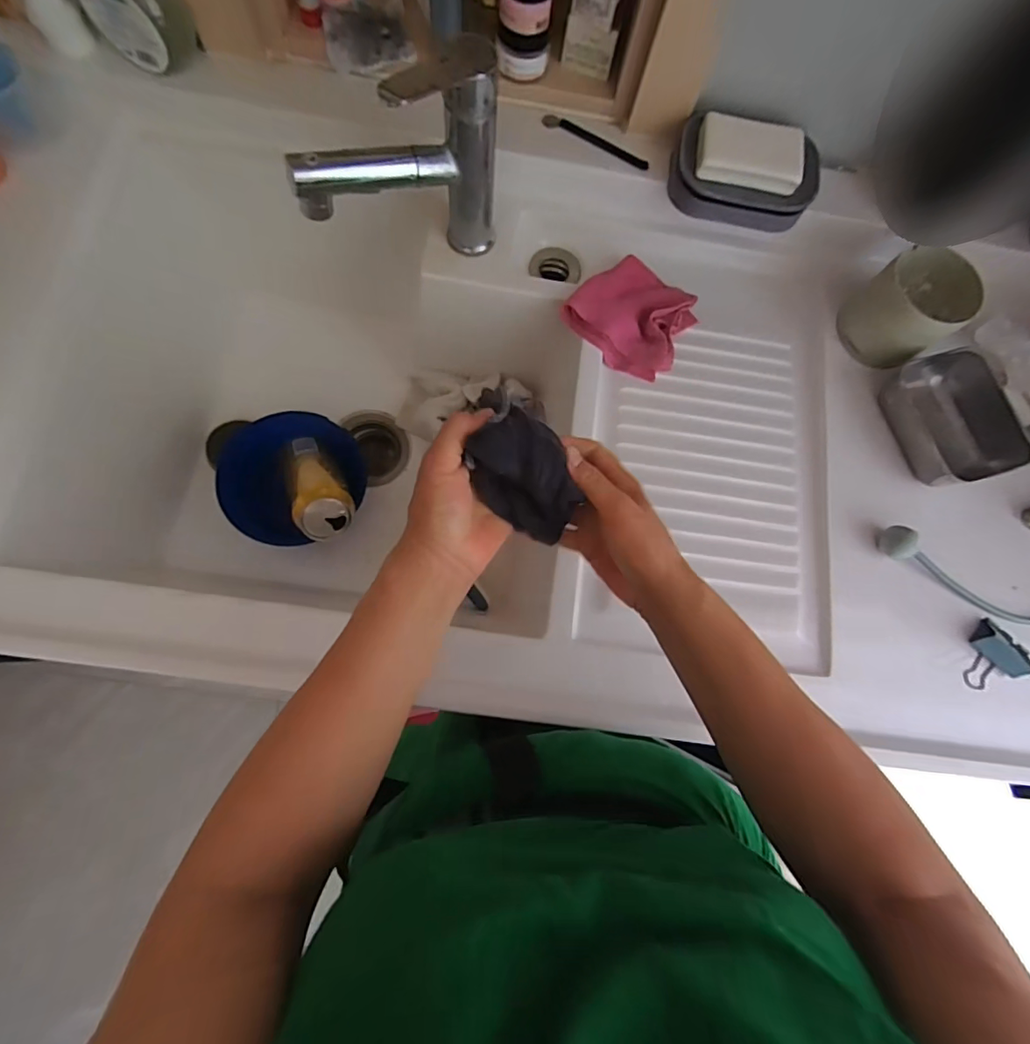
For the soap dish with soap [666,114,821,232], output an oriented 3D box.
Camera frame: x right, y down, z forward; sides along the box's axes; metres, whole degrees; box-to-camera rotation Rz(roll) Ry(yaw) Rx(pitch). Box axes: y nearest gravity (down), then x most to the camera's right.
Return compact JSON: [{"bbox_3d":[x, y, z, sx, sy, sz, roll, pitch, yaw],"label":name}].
[{"bbox_3d":[0.236,-0.361,0.520,0.148,0.047,0.085,13,77,-3],"label":"soap dish with soap"}]

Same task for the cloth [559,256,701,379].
[{"bbox_3d":[0.134,-0.225,0.550,0.122,0.034,0.126,44,77,5],"label":"cloth"}]

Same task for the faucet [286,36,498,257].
[{"bbox_3d":[-0.097,-0.300,0.446,0.182,0.189,0.050,-26,81,-10],"label":"faucet"}]

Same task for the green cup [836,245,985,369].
[{"bbox_3d":[0.416,-0.229,0.534,0.112,0.075,0.086,-33,83,-11],"label":"green cup"}]

